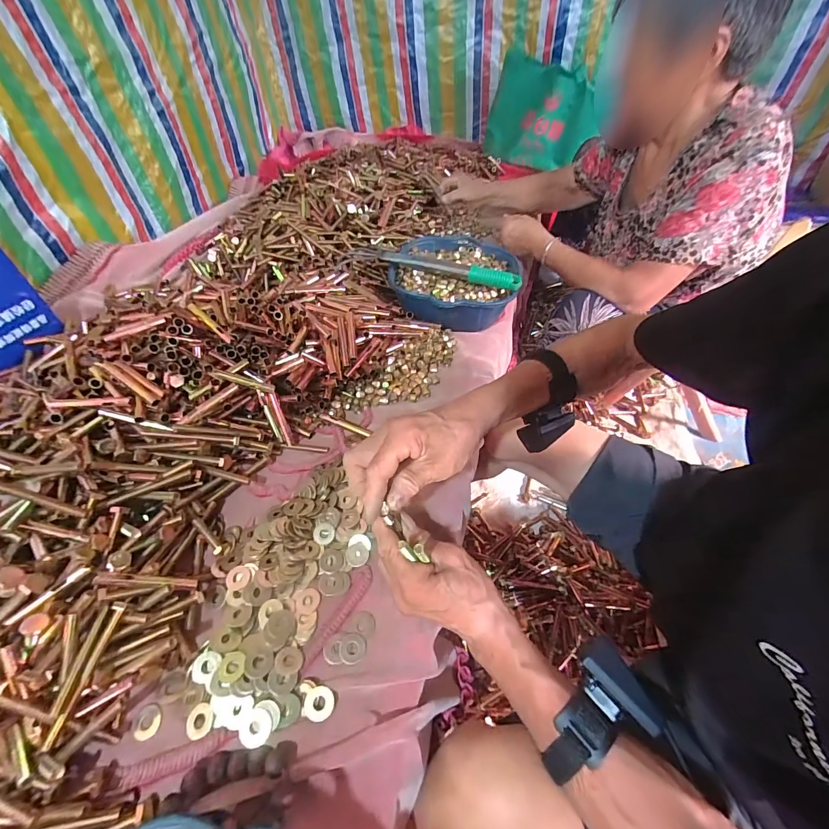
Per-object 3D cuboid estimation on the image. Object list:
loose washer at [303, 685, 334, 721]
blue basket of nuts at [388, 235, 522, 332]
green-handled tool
[{"bbox_3d":[-0.084,0.254,0.331,0.025,0.007,0.024,-2,48,2],"label":"loose washer"},{"bbox_3d":[0.083,-0.252,0.707,0.260,0.079,0.244,-2,48,2],"label":"blue basket of nuts"},{"bbox_3d":[0.020,-0.257,0.665,0.330,0.038,0.022,13,50,15],"label":"green-handled tool"}]

